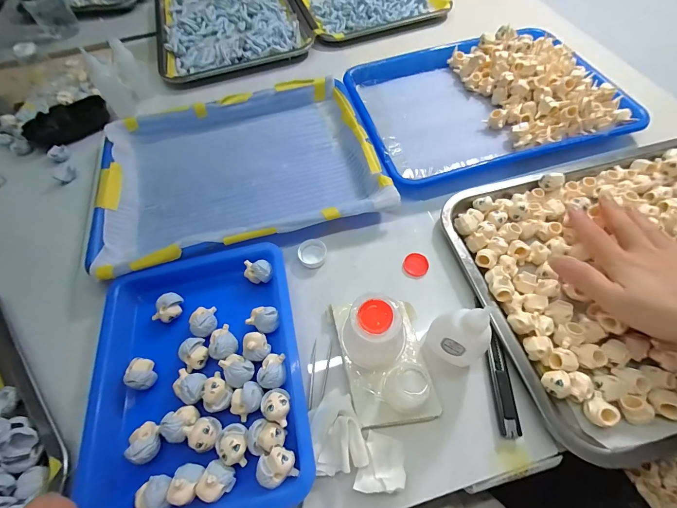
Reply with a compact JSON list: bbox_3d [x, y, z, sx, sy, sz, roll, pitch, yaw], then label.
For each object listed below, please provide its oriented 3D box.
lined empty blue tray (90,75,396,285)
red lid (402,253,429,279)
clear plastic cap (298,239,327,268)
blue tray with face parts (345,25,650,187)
[{"bbox_3d":[-0.127,-0.114,0.381,0.330,0.035,0.252,-15,61,-4],"label":"lined empty blue tray"},{"bbox_3d":[0.081,0.012,0.317,0.025,0.004,0.028,15,63,12],"label":"red lid"},{"bbox_3d":[-0.028,-0.001,0.329,0.029,0.009,0.032,19,64,14],"label":"clear plastic cap"},{"bbox_3d":[0.191,-0.215,0.410,0.328,0.037,0.256,-13,61,-3],"label":"blue tray with face parts"}]

